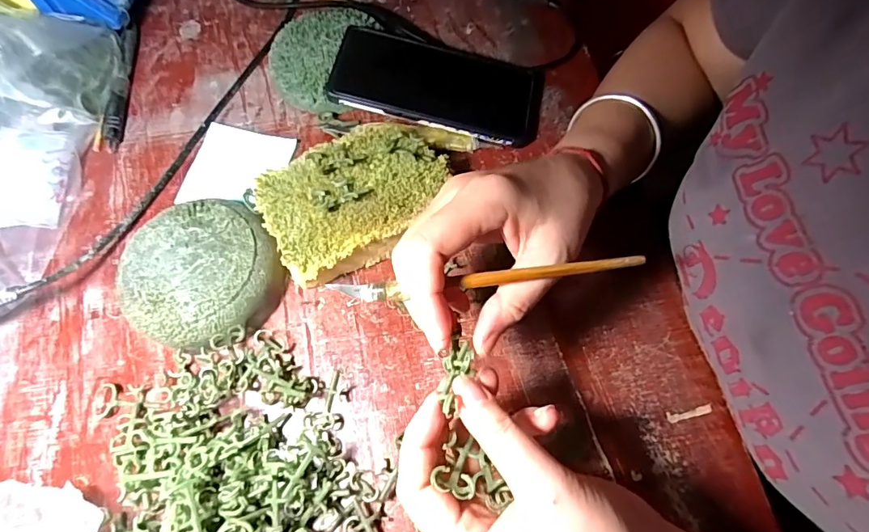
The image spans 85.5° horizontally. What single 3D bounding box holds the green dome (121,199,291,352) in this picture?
[{"bbox_3d":[-0.157,0.005,0.324,0.099,0.035,0.095,-1,67,3],"label":"green dome"}]

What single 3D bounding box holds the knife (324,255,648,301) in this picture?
[{"bbox_3d":[0.026,0.006,0.236,0.156,0.005,0.009,-6,67,0],"label":"knife"}]

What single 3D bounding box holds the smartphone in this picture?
[{"bbox_3d":[0.005,-0.152,0.387,0.168,0.011,0.087,13,65,-5],"label":"smartphone"}]

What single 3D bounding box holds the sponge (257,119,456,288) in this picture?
[{"bbox_3d":[-0.052,-0.052,0.341,0.137,0.043,0.101,-26,68,-8],"label":"sponge"}]

